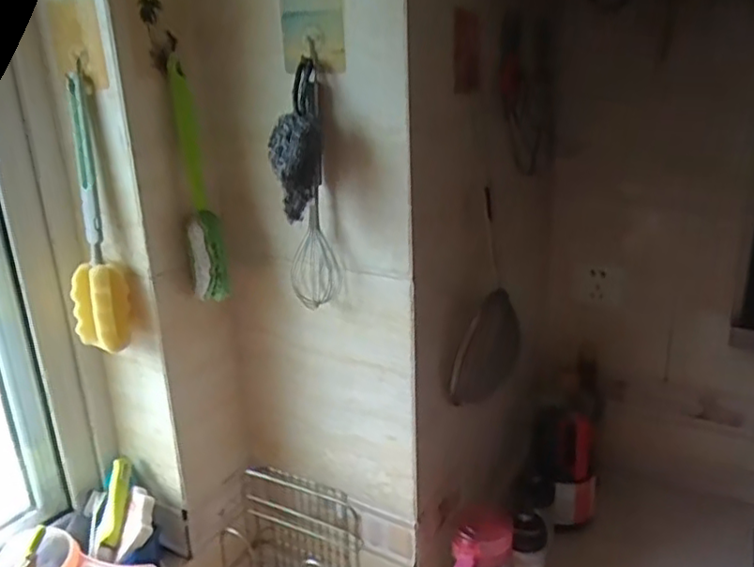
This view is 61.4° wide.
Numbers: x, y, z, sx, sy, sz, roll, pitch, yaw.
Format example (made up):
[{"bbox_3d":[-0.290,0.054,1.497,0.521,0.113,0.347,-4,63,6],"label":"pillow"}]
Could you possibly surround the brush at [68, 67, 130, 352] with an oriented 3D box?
[{"bbox_3d":[-0.290,-0.064,0.634,0.043,0.267,0.037,2,19,11],"label":"brush"}]

